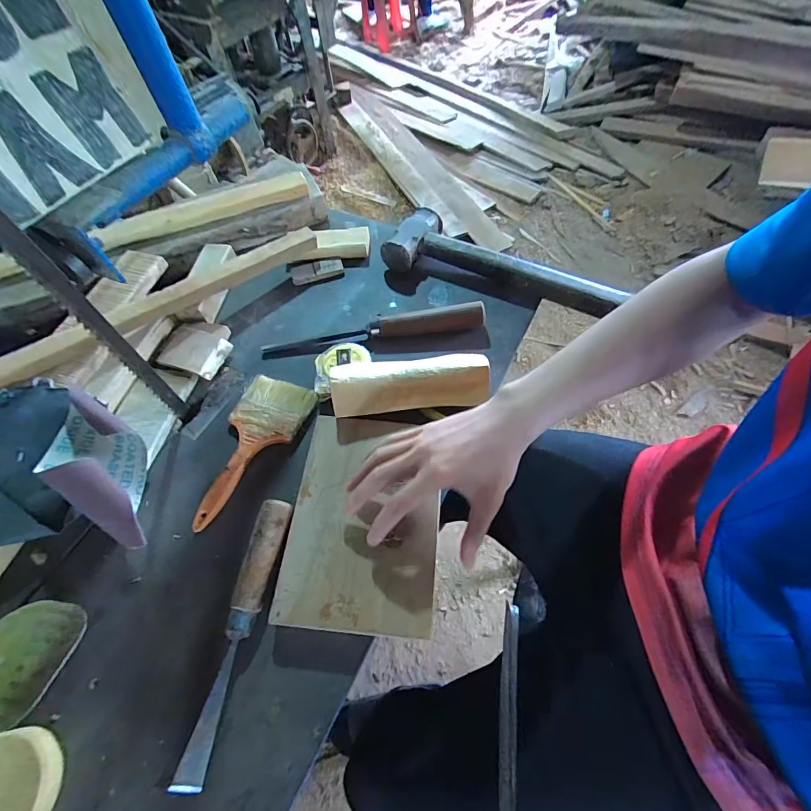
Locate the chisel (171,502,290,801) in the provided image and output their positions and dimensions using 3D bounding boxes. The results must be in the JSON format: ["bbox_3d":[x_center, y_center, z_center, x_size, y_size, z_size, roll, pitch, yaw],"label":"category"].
[{"bbox_3d":[-0.148,0.196,0.359,0.030,0.032,0.223,8,60,9],"label":"chisel"}]

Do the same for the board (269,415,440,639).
[{"bbox_3d":[-0.040,0.104,0.401,0.143,0.010,0.208,2,60,7],"label":"board"}]

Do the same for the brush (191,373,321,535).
[{"bbox_3d":[-0.178,0.050,0.465,0.087,0.017,0.186,16,61,14],"label":"brush"}]

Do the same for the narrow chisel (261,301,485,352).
[{"bbox_3d":[-0.043,-0.103,0.539,0.293,0.028,0.025,-7,58,0],"label":"narrow chisel"}]

